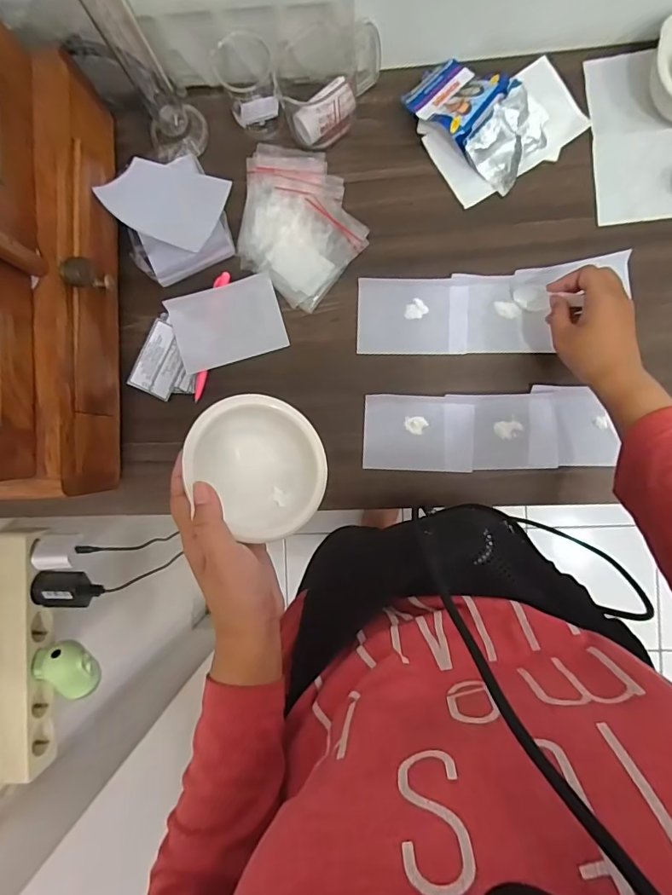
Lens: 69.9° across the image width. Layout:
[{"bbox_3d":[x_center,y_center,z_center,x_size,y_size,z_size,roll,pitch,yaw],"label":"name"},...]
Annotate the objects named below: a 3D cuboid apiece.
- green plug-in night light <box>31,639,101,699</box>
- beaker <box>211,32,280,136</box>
[{"bbox_3d":[-0.331,0.273,0.602,0.055,0.082,0.055,-8,49,10],"label":"green plug-in night light"},{"bbox_3d":[-0.083,-0.350,0.463,0.051,0.056,0.058,-19,88,5],"label":"beaker"}]

